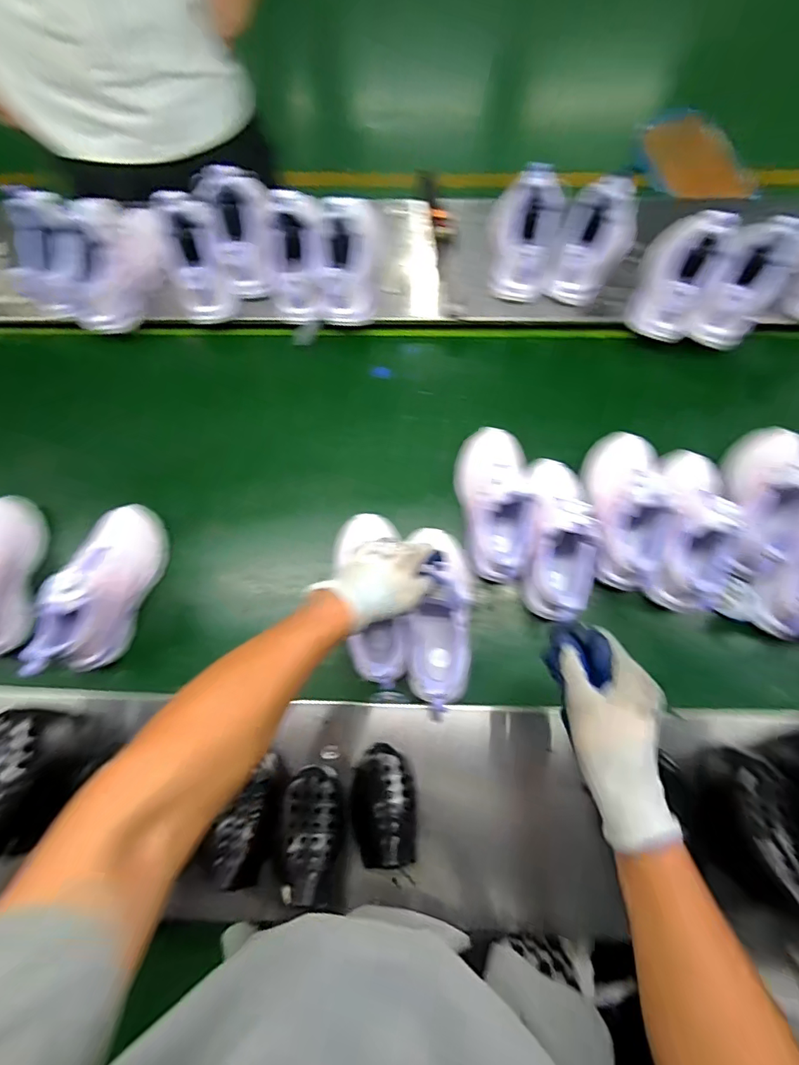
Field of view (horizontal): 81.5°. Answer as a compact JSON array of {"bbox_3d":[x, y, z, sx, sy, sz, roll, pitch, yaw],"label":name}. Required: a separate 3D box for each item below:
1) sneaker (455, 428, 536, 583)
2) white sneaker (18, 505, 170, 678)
[{"bbox_3d":[0.128,-0.052,0.612,0.095,0.095,0.223,5,77,0],"label":"sneaker"},{"bbox_3d":[-0.387,0.067,0.603,0.086,0.106,0.228,12,77,2],"label":"white sneaker"}]

